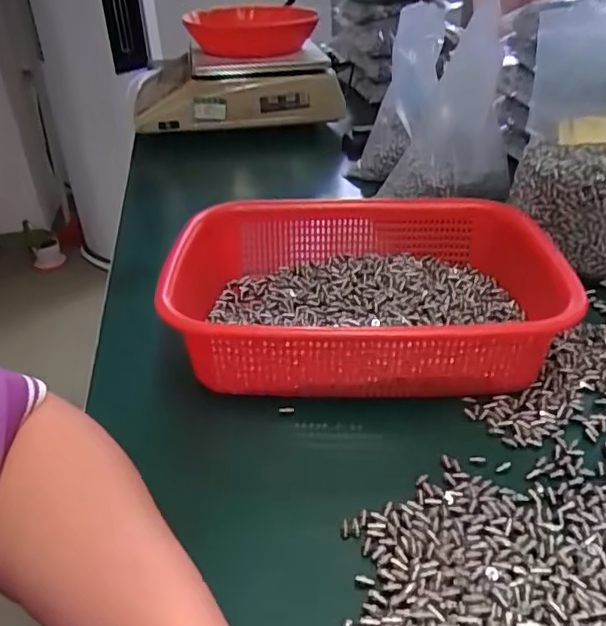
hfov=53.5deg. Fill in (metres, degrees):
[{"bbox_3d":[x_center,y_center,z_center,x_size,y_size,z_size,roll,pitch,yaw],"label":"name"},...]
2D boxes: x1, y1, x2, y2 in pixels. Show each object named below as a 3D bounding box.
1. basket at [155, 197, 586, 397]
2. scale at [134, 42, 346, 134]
[{"bbox_3d":[0.051,-0.022,0.474,0.281,0.069,0.223,-2,33,2],"label":"basket"},{"bbox_3d":[-0.123,-0.406,1.071,0.373,0.099,0.266,-2,33,3],"label":"scale"}]

